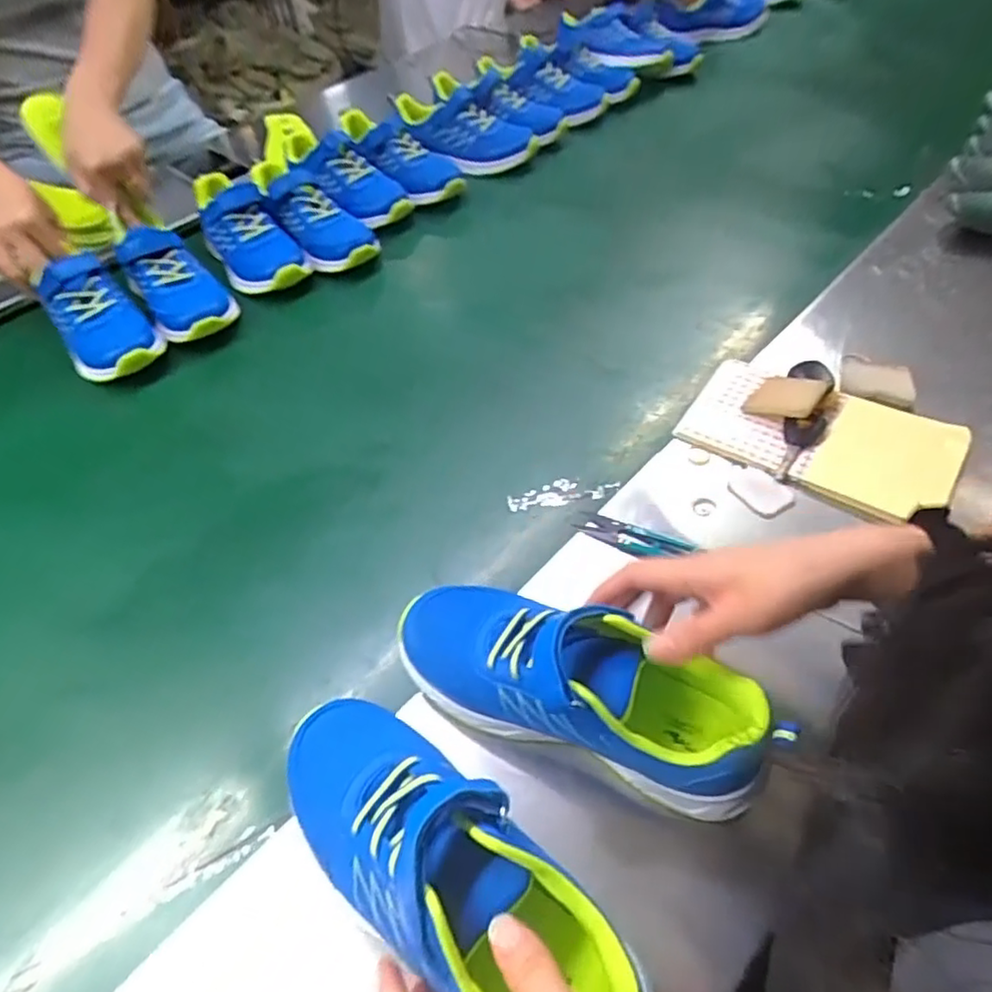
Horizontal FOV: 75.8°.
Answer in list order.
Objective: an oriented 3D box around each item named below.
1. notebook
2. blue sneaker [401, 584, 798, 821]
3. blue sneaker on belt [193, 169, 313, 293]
[{"bbox_3d":[0.285,-0.058,0.562,0.215,0.016,0.138,26,57,24],"label":"notebook"},{"bbox_3d":[0.048,0.107,0.389,0.222,0.085,0.084,16,53,20],"label":"blue sneaker"},{"bbox_3d":[-0.334,-0.349,0.853,0.091,0.083,0.248,-32,54,-17],"label":"blue sneaker on belt"}]

